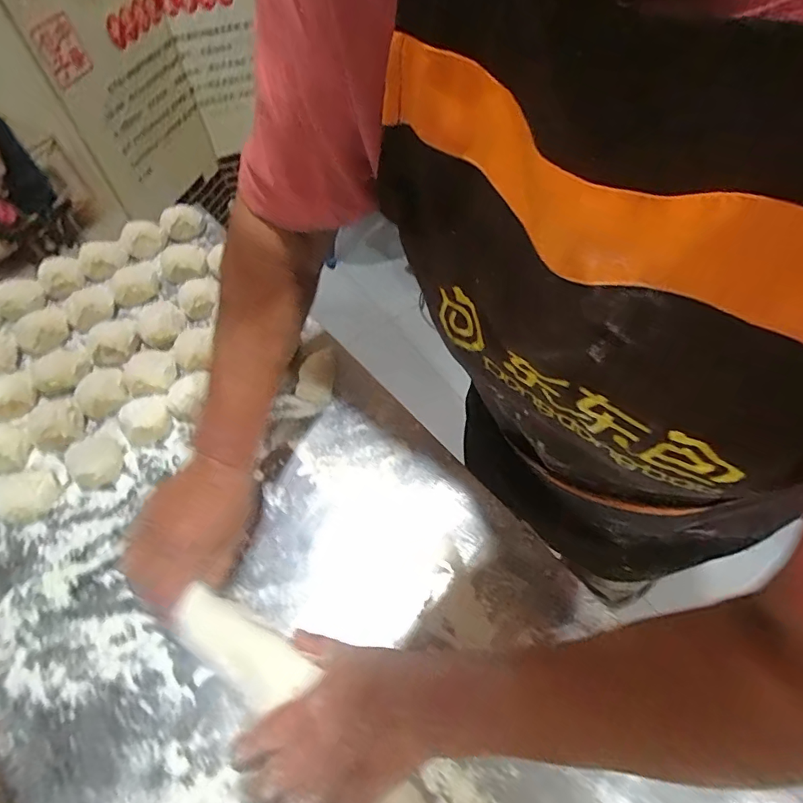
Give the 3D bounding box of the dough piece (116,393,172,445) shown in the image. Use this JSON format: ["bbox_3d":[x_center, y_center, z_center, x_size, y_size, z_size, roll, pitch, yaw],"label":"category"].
[{"bbox_3d":[-0.266,0.017,0.508,0.050,0.031,0.045,-36,63,-20],"label":"dough piece"}]

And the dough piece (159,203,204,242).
[{"bbox_3d":[-0.296,-0.243,0.663,0.055,0.028,0.043,-23,61,-12],"label":"dough piece"}]

